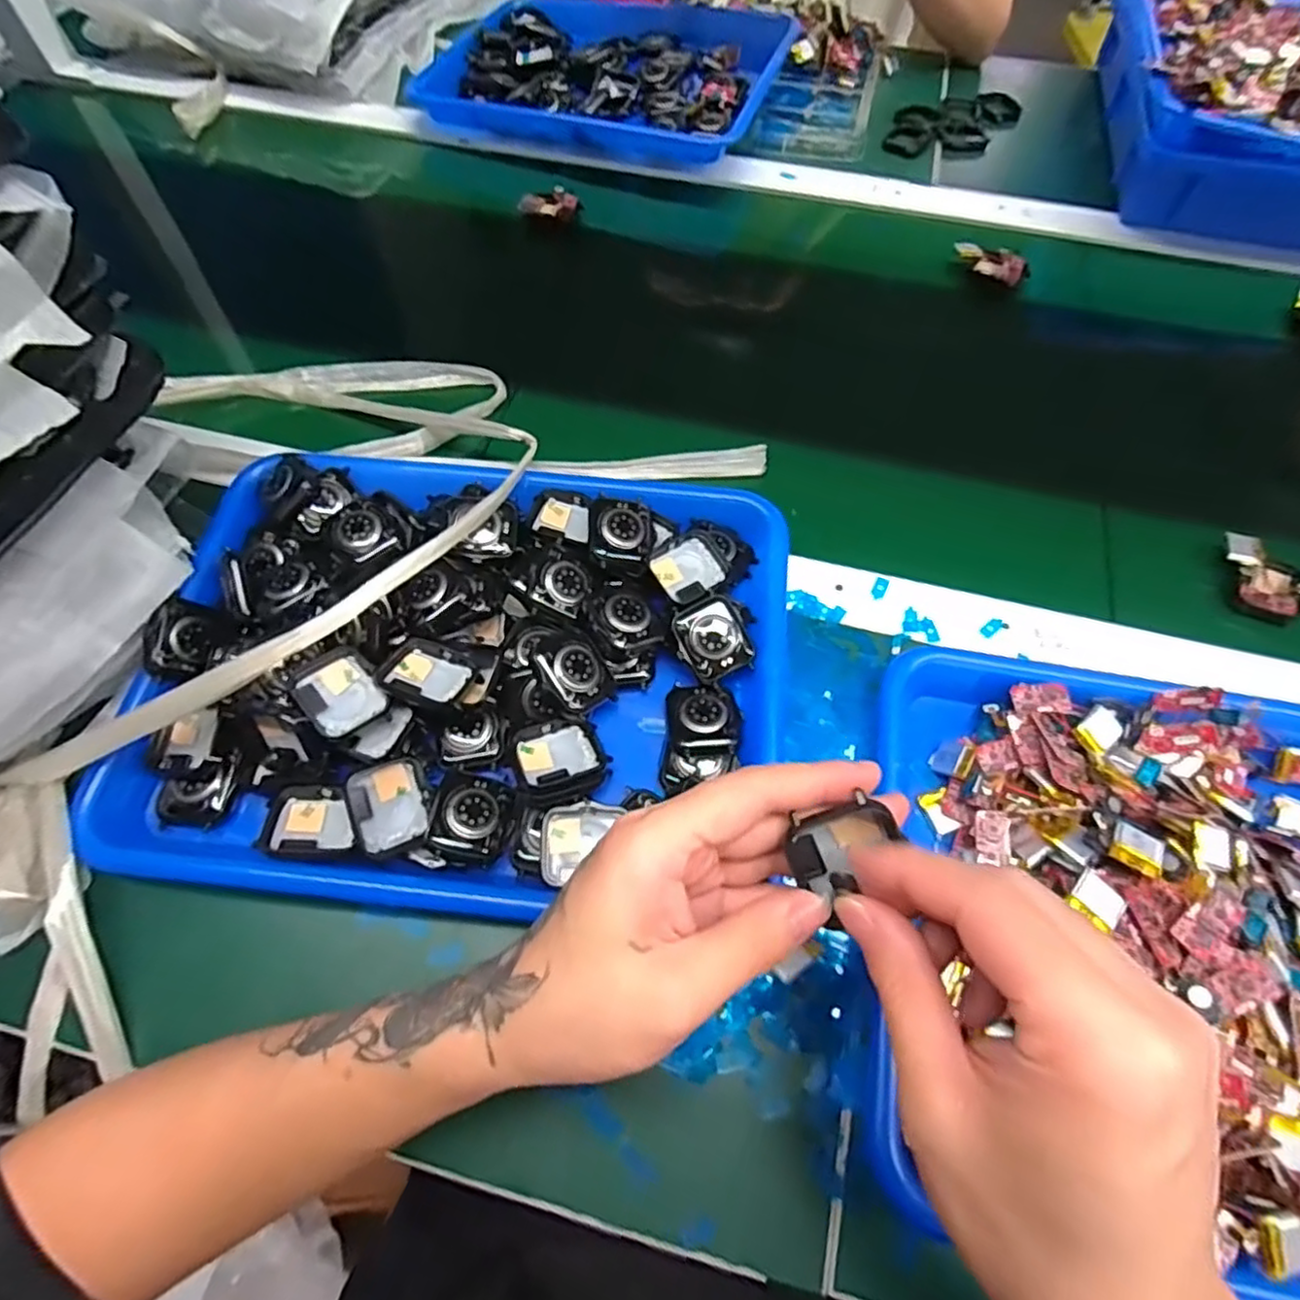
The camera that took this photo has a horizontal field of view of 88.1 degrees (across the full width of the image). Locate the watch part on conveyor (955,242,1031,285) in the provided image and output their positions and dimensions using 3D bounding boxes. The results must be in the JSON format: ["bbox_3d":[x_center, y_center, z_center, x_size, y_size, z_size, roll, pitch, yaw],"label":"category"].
[{"bbox_3d":[0.284,-0.321,0.558,0.060,0.019,0.020,34,68,15],"label":"watch part on conveyor"}]

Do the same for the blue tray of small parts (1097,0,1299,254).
[{"bbox_3d":[0.544,-0.493,0.599,0.250,0.085,0.302,13,64,6],"label":"blue tray of small parts"}]

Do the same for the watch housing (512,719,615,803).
[{"bbox_3d":[-0.045,0.055,0.337,0.043,0.011,0.042,-20,65,-10],"label":"watch housing"}]

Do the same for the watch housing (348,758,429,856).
[{"bbox_3d":[-0.124,0.074,0.323,0.034,0.008,0.041,-11,91,-37],"label":"watch housing"}]

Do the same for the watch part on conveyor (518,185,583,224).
[{"bbox_3d":[-0.087,-0.389,0.589,0.054,0.022,0.017,-5,63,-3],"label":"watch part on conveyor"}]

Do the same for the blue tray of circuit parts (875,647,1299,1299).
[{"bbox_3d":[0.269,0.131,0.296,0.327,0.050,0.254,8,63,4],"label":"blue tray of circuit parts"}]

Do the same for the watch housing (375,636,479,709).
[{"bbox_3d":[-0.111,0.012,0.343,0.042,0.013,0.033,20,65,9],"label":"watch housing"}]

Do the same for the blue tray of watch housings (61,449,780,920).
[{"bbox_3d":[-0.095,0.002,0.349,0.318,0.053,0.246,7,63,3],"label":"blue tray of watch housings"}]

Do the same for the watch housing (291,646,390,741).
[{"bbox_3d":[-0.154,0.022,0.334,0.034,0.012,0.041,-39,70,-18],"label":"watch housing"}]

